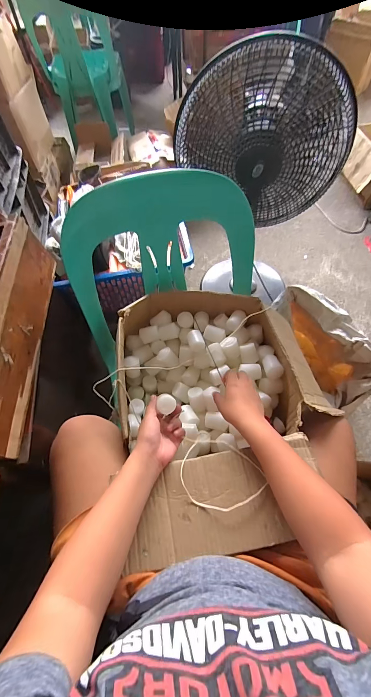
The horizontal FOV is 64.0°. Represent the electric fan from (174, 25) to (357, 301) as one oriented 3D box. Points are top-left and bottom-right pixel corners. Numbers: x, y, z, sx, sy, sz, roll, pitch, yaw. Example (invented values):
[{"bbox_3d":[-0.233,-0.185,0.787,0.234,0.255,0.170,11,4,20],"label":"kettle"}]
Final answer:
[{"bbox_3d":[0.215,-0.465,0.998,0.404,0.886,0.322,9,62,7],"label":"electric fan"}]

